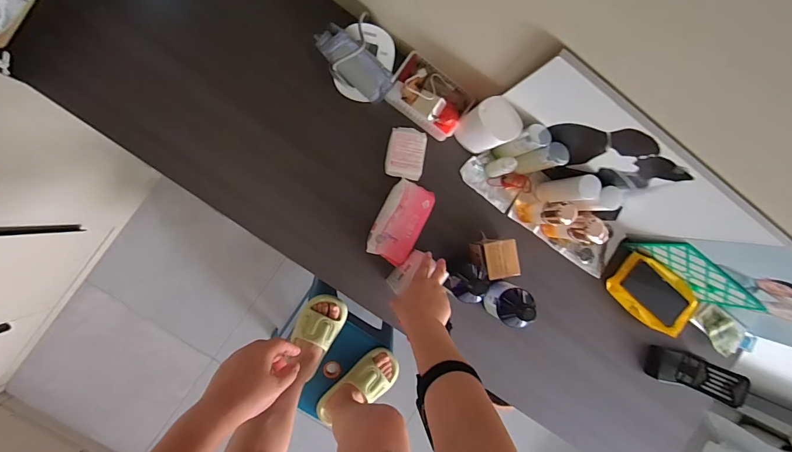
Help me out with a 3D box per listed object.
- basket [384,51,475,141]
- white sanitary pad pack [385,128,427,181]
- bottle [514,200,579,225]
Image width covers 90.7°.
[{"bbox_3d":[0.066,-0.261,0.801,0.161,0.055,0.108,36,87,-8],"label":"basket"},{"bbox_3d":[0.020,-0.149,0.814,0.076,0.045,0.099,10,90,-8],"label":"white sanitary pad pack"},{"bbox_3d":[0.302,-0.029,0.799,0.049,0.166,0.047,7,91,-8],"label":"bottle"}]

